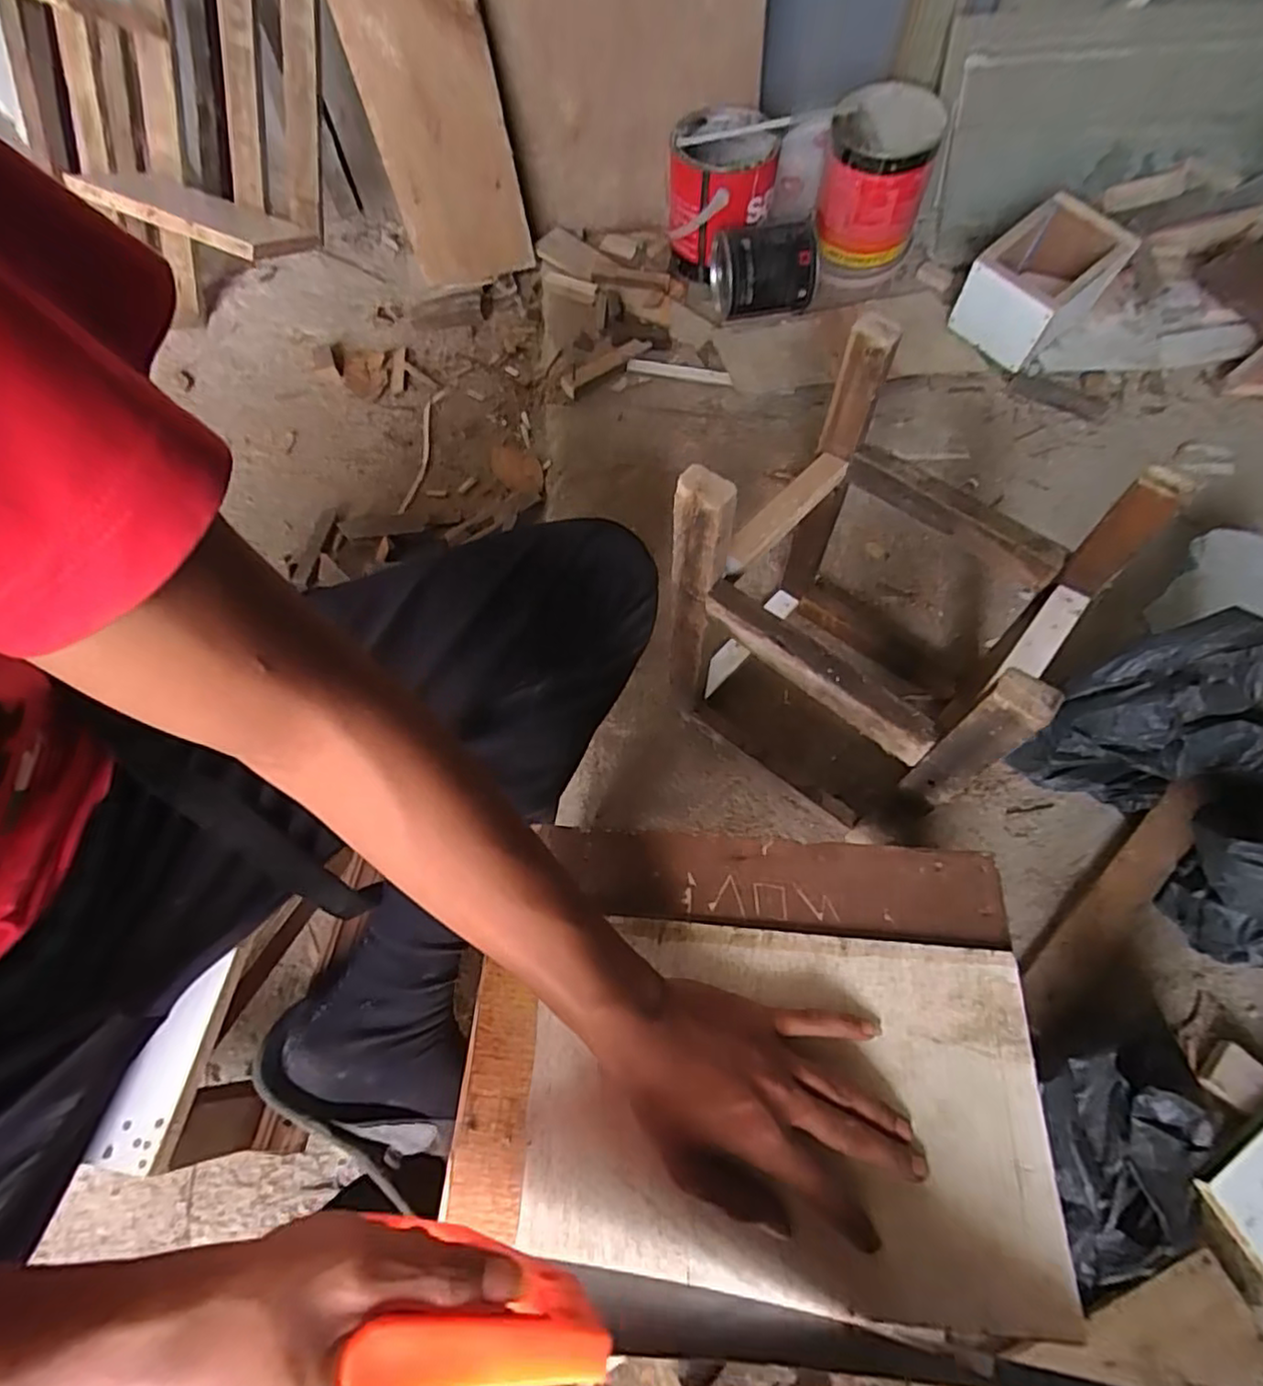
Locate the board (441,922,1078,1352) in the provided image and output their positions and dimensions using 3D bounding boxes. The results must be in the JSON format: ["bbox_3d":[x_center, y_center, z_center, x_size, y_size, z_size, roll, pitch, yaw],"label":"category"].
[{"bbox_3d":[0.068,0.235,0.382,0.335,0.018,0.183,4,66,4],"label":"board"}]

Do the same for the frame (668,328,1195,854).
[{"bbox_3d":[0.198,-0.060,0.571,0.252,0.344,0.220,38,73,17],"label":"frame"}]

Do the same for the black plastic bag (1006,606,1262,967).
[{"bbox_3d":[0.522,0.087,0.593,0.158,0.159,0.277,-32,69,-12],"label":"black plastic bag"}]

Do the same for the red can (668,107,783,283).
[{"bbox_3d":[0.125,-0.734,0.962,0.144,0.155,0.147,-1,66,2],"label":"red can"}]

